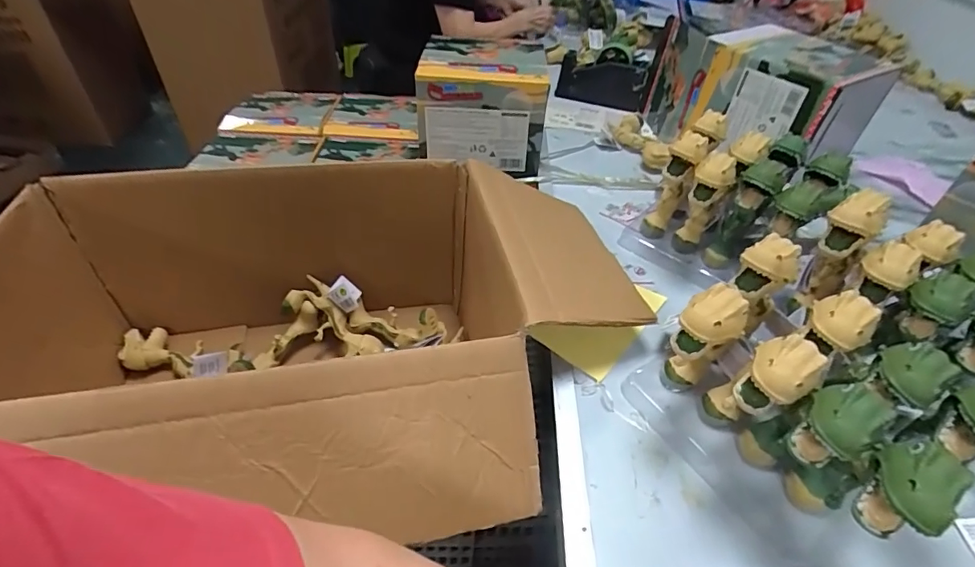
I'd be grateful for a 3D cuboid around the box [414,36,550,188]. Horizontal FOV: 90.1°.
[{"bbox_3d":[-0.012,-0.312,0.893,0.217,0.196,0.161,1,42,-4],"label":"box"}]

